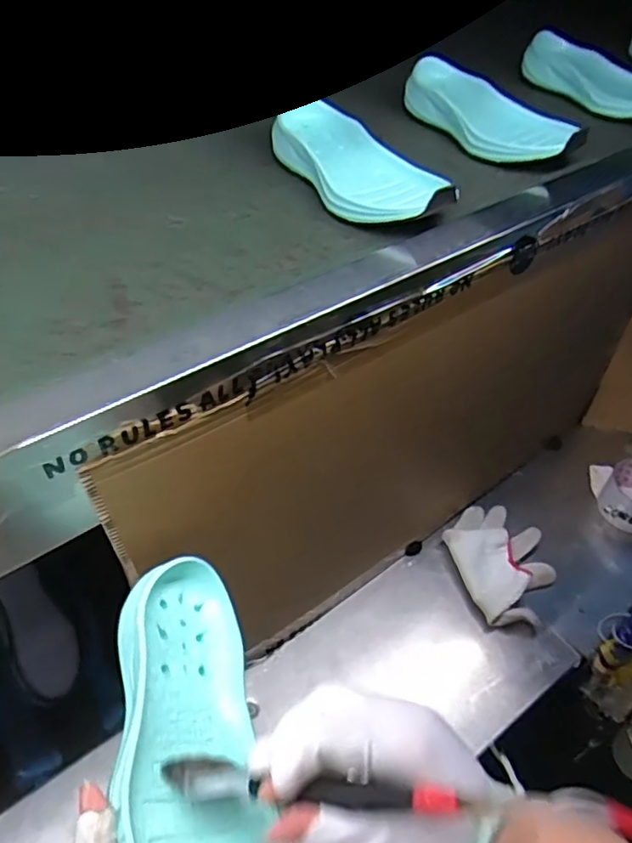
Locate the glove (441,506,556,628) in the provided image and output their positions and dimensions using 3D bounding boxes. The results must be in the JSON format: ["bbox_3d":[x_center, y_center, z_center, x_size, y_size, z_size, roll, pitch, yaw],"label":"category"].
[{"bbox_3d":[0.227,0.166,0.724,0.111,0.043,0.150,-13,49,-13],"label":"glove"}]

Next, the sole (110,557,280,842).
[{"bbox_3d":[-0.075,0.177,0.345,0.083,0.036,0.210,12,38,-31],"label":"sole"}]

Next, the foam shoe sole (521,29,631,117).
[{"bbox_3d":[0.310,-0.381,0.672,0.042,0.053,0.201,-28,54,-25],"label":"foam shoe sole"}]

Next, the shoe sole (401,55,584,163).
[{"bbox_3d":[0.170,-0.304,0.601,0.069,0.045,0.205,-23,52,-21],"label":"shoe sole"}]

